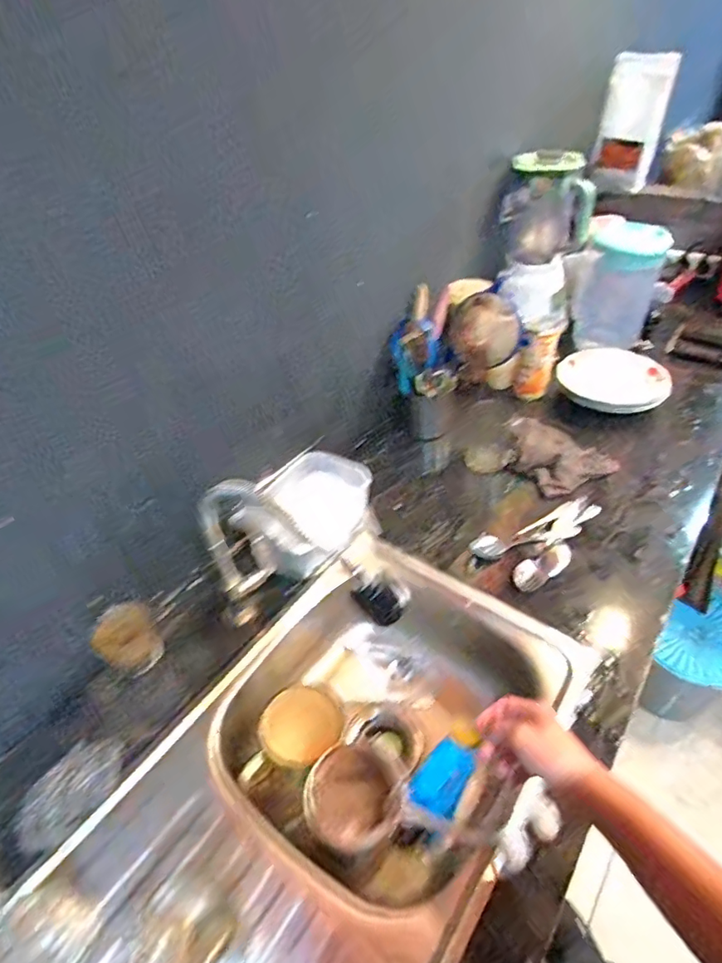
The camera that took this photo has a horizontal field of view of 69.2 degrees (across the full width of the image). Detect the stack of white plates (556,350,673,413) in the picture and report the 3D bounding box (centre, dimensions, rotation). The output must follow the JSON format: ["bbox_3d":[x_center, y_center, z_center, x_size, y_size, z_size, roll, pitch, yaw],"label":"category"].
[{"bbox_3d":[0.522,-0.212,1.089,0.215,0.042,0.188,30,52,31],"label":"stack of white plates"}]

